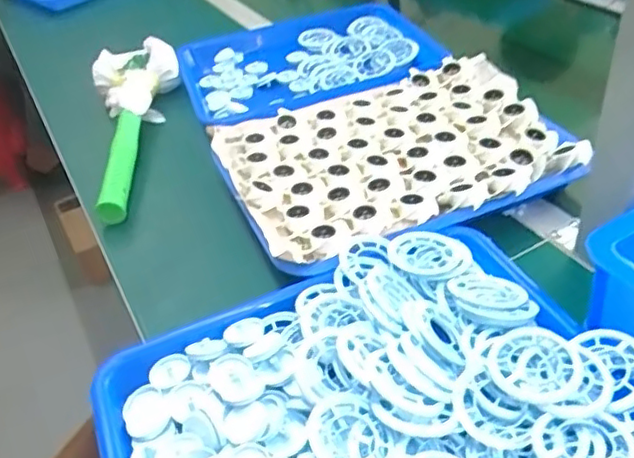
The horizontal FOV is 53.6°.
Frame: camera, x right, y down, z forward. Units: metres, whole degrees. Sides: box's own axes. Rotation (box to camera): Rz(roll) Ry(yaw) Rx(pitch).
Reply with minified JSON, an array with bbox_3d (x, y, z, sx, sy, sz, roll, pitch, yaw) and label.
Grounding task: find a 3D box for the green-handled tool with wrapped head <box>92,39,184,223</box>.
[{"bbox_3d":[-0.213,-0.124,0.766,0.111,0.075,0.316,-14,40,-7],"label":"green-handled tool with wrapped head"}]

